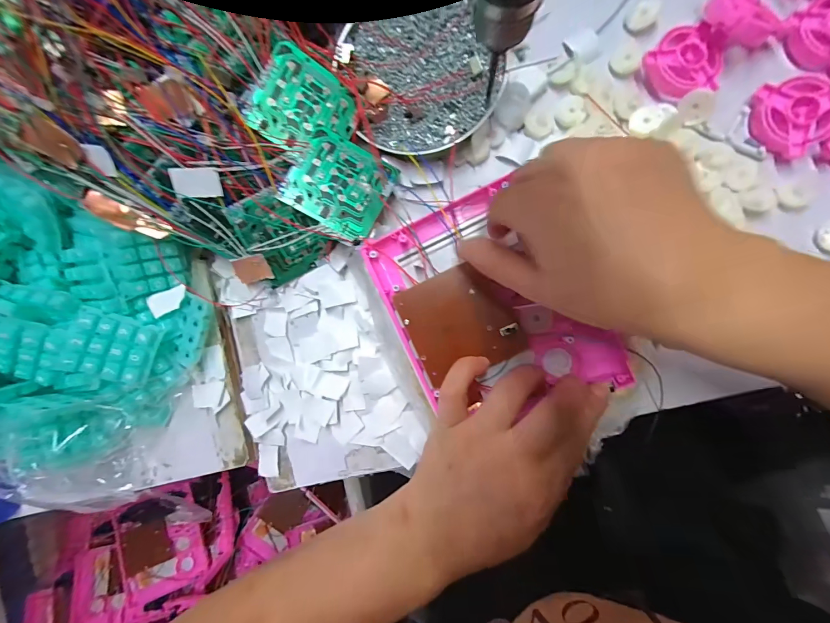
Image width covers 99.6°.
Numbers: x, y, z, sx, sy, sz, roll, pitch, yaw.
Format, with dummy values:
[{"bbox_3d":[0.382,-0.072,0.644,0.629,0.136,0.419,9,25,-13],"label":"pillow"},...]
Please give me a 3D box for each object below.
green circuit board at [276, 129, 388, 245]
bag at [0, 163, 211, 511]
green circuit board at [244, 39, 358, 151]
[{"bbox_3d":[-0.058,-0.096,0.271,0.070,0.004,0.068,28,82,-8],"label":"green circuit board"},{"bbox_3d":[-0.291,0.019,0.272,0.201,0.100,0.222,27,93,8],"label":"bag"},{"bbox_3d":[-0.082,-0.154,0.266,0.067,0.004,0.065,28,92,-16],"label":"green circuit board"}]

